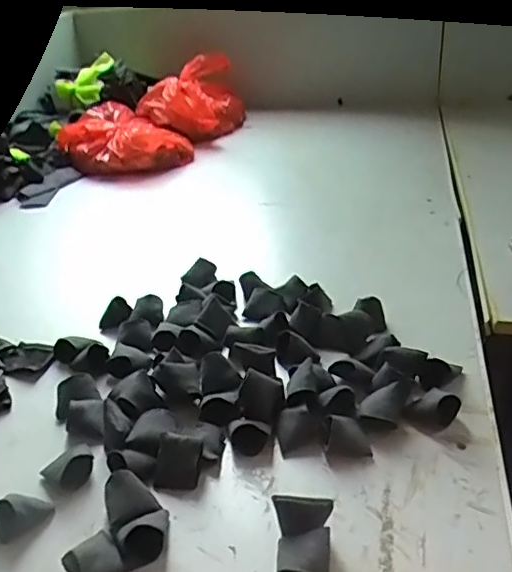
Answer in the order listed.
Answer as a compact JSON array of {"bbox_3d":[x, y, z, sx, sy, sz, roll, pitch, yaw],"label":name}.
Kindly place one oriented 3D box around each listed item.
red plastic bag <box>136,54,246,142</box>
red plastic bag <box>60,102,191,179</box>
[{"bbox_3d":[-0.142,-0.413,1.272,0.230,0.118,0.216,-8,33,-5],"label":"red plastic bag"},{"bbox_3d":[-0.263,-0.291,1.145,0.213,0.079,0.233,-22,36,-25],"label":"red plastic bag"}]

